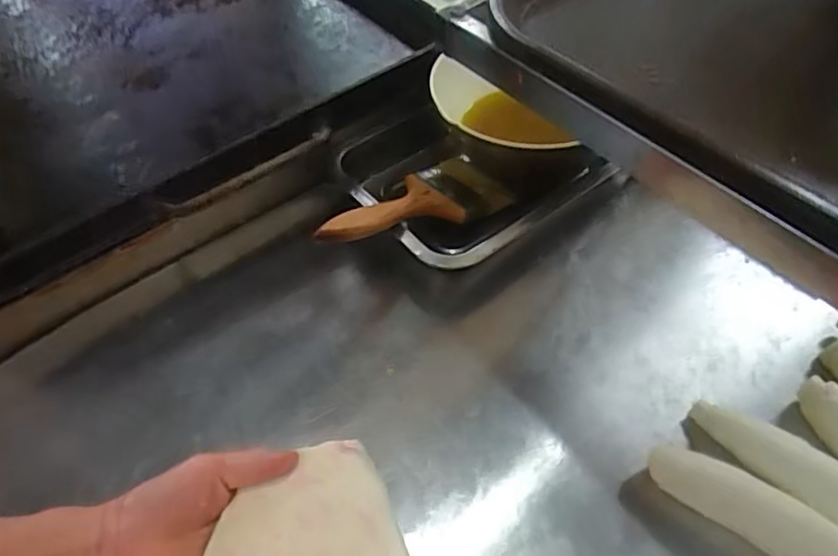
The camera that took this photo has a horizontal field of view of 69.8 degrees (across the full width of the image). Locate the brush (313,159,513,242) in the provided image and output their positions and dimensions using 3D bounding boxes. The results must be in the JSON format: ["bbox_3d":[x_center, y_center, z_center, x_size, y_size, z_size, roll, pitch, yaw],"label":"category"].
[{"bbox_3d":[-0.005,-0.061,0.498,0.194,0.015,0.068,-23,52,-39],"label":"brush"}]

